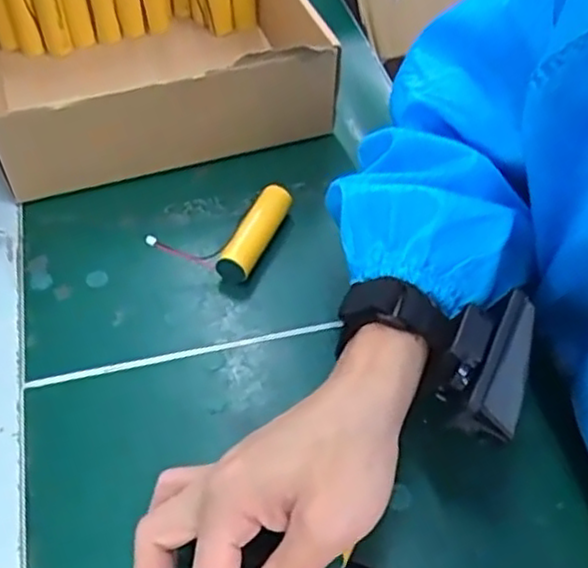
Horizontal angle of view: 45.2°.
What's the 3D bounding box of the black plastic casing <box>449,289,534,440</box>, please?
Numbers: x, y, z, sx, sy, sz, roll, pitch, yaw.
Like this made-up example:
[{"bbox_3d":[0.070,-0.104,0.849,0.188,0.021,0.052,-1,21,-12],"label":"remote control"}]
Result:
[{"bbox_3d":[0.089,0.034,0.322,0.035,0.031,0.064,18,48,12],"label":"black plastic casing"}]

